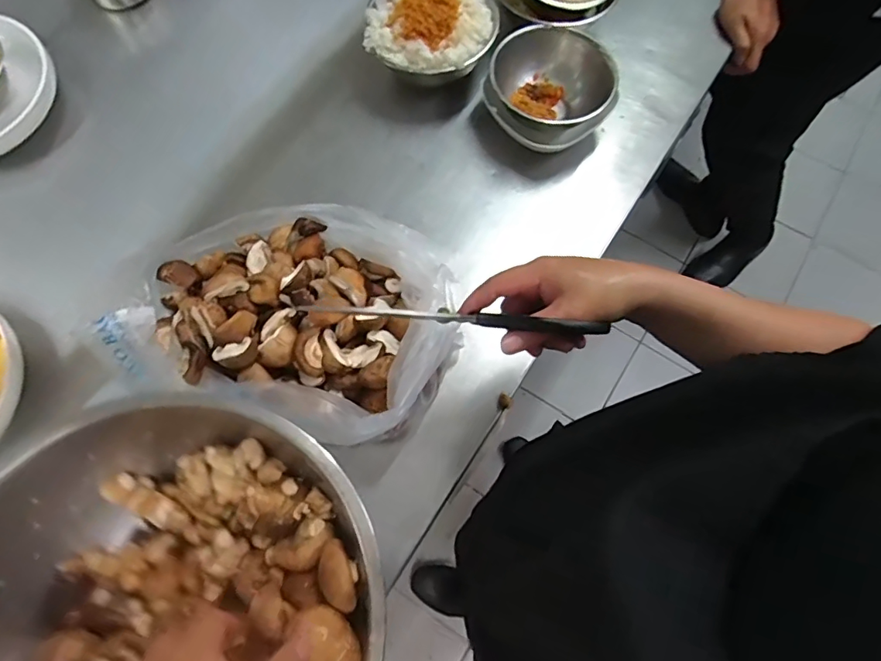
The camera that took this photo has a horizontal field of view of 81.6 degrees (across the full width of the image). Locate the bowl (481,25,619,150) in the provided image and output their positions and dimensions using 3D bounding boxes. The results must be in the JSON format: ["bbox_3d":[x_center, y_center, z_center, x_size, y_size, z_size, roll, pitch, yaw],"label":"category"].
[{"bbox_3d":[0.141,-0.299,0.652,0.156,0.081,0.147,0,71,0],"label":"bowl"}]

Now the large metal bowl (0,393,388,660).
[{"bbox_3d":[-0.204,0.216,0.388,0.315,0.110,0.299,0,71,0],"label":"large metal bowl"}]

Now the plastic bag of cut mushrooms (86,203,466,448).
[{"bbox_3d":[-0.141,-0.024,0.542,0.318,0.105,0.229,21,72,6],"label":"plastic bag of cut mushrooms"}]

